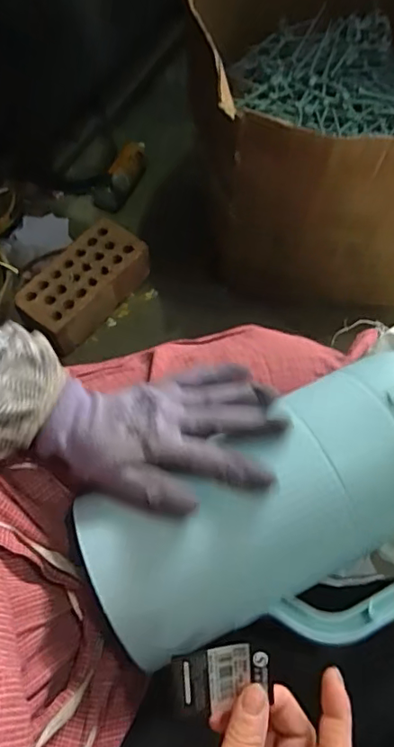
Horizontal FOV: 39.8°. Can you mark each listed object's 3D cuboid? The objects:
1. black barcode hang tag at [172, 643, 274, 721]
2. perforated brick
[{"bbox_3d":[0.012,0.163,0.290,0.053,0.004,0.033,-3,86,-11],"label":"black barcode hang tag"},{"bbox_3d":[-0.198,-0.167,0.983,0.127,0.072,0.223,38,71,16],"label":"perforated brick"}]

